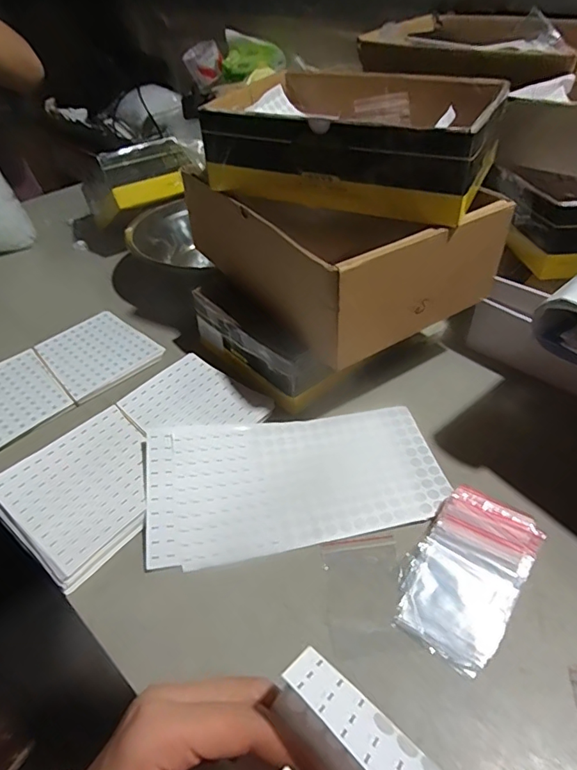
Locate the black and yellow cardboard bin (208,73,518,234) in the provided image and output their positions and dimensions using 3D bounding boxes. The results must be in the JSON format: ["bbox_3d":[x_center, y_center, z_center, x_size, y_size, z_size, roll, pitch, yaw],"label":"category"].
[{"bbox_3d":[0.063,-0.248,0.488,0.240,0.080,0.196,14,45,18],"label":"black and yellow cardboard bin"}]

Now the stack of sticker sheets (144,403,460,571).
[{"bbox_3d":[0.006,0.080,0.429,0.251,0.016,0.123,-7,50,-10],"label":"stack of sticker sheets"}]

